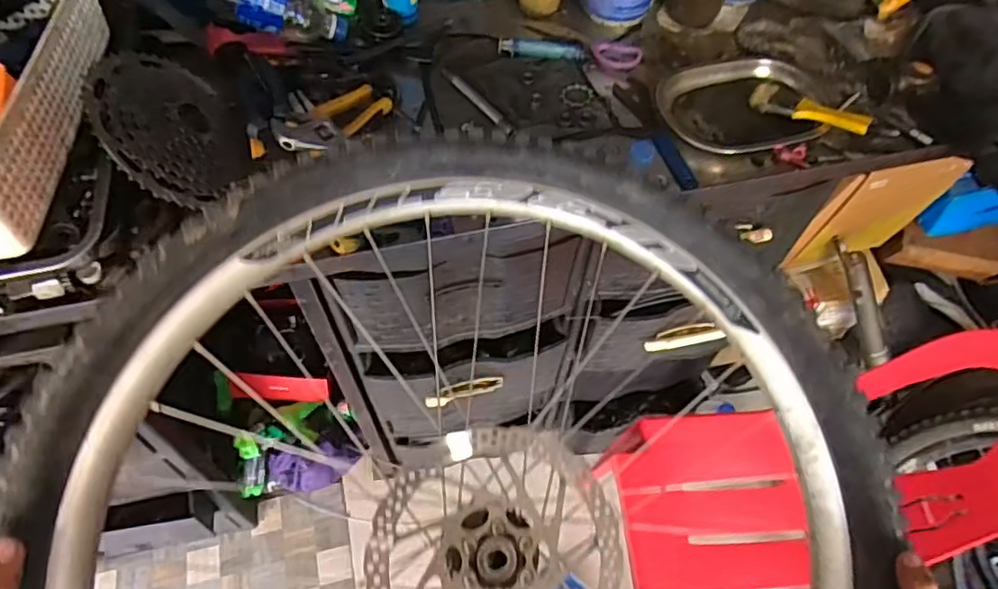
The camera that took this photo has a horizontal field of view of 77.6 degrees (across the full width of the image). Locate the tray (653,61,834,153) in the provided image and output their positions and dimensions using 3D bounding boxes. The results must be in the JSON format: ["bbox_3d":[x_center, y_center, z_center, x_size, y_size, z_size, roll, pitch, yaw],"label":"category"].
[{"bbox_3d":[0.309,-0.235,0.792,0.214,0.043,0.141,-13,60,-9],"label":"tray"}]

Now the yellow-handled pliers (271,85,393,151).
[{"bbox_3d":[-0.191,-0.200,0.706,0.073,0.023,0.151,25,44,13],"label":"yellow-handled pliers"}]

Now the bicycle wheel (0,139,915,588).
[{"bbox_3d":[-0.006,0.194,0.502,0.636,0.120,0.642,-7,78,-11],"label":"bicycle wheel"}]

